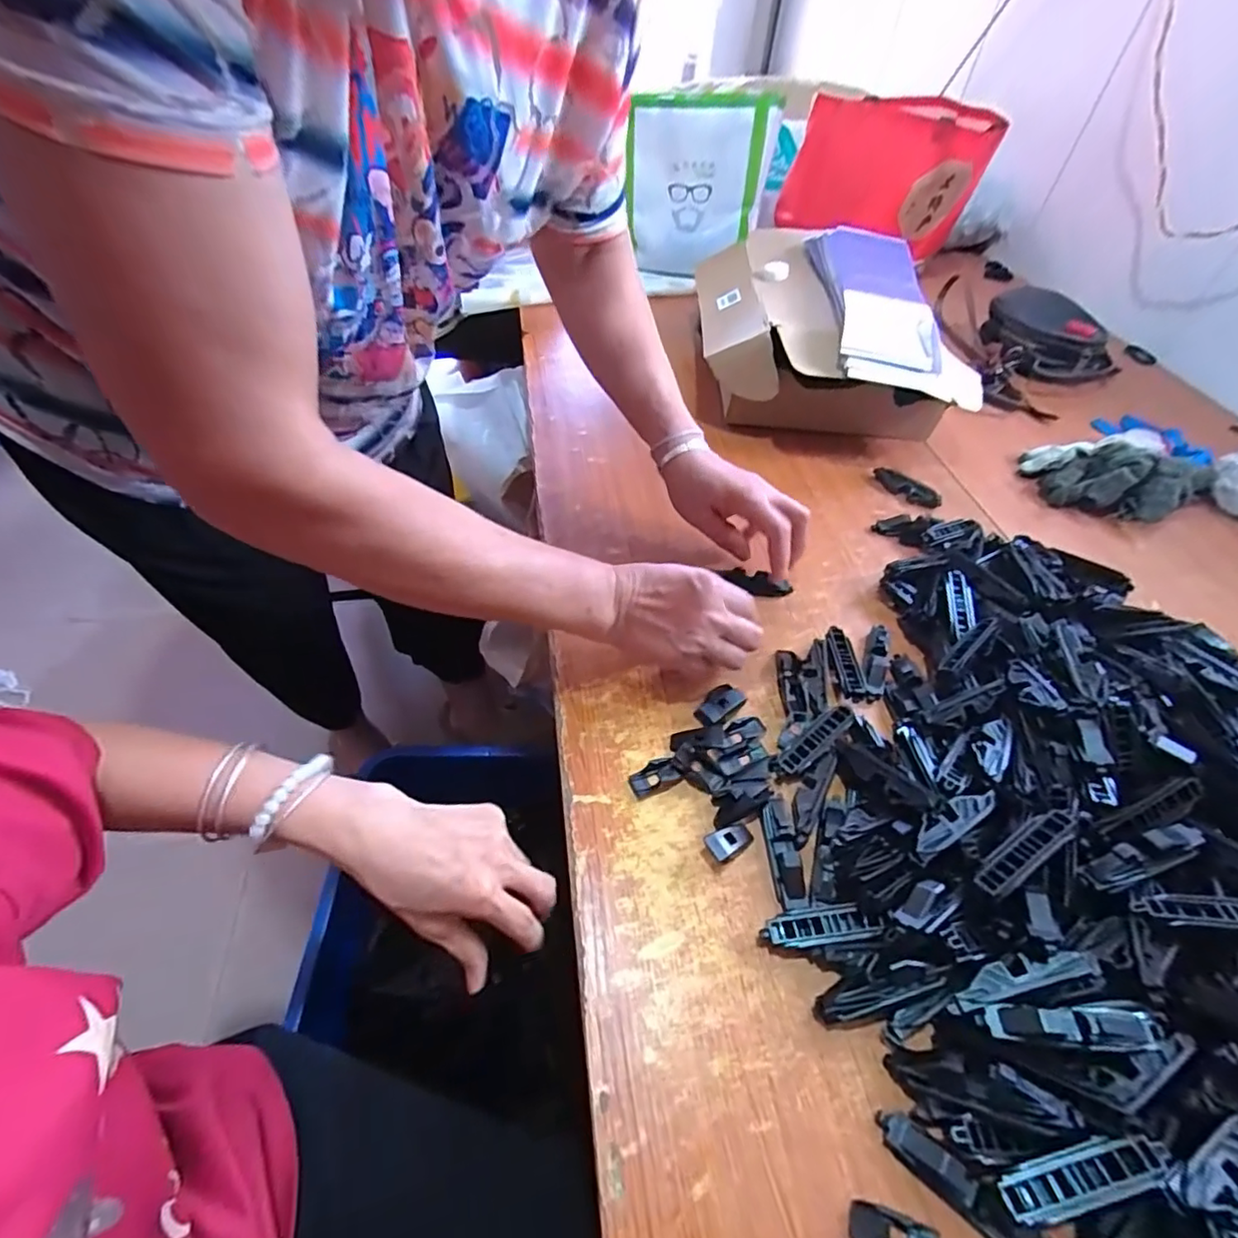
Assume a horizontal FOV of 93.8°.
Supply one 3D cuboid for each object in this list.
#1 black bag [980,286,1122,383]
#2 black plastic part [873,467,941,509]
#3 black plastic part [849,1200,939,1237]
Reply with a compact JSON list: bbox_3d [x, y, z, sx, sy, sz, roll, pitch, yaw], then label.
[{"bbox_3d":[0.651,-0.419,0.866,0.176,0.088,0.141,6,50,1],"label":"black bag"},{"bbox_3d":[0.331,-0.152,0.669,0.016,0.016,0.082,-29,57,-25],"label":"black plastic part"},{"bbox_3d":[0.132,0.293,0.273,0.043,0.009,0.019,22,52,8],"label":"black plastic part"}]

